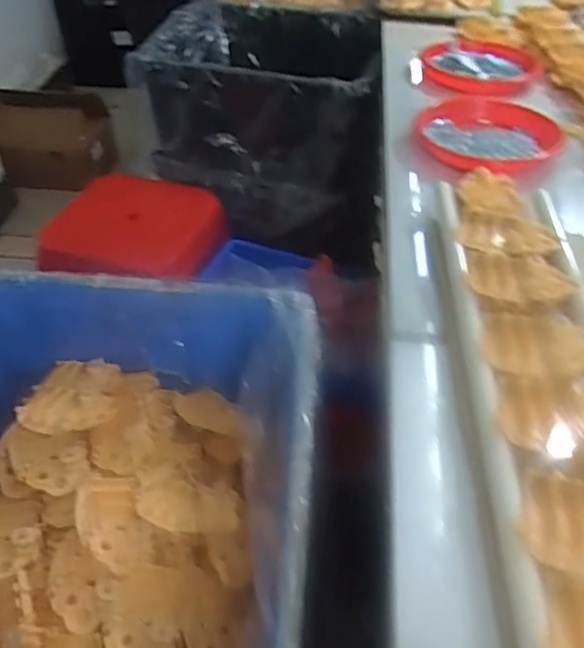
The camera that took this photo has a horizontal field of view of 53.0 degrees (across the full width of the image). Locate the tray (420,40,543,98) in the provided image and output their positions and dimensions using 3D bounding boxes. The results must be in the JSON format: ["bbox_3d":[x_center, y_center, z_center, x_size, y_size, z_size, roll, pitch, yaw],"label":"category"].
[{"bbox_3d":[0.313,-0.429,0.977,0.183,0.032,0.176,3,46,5],"label":"tray"}]

